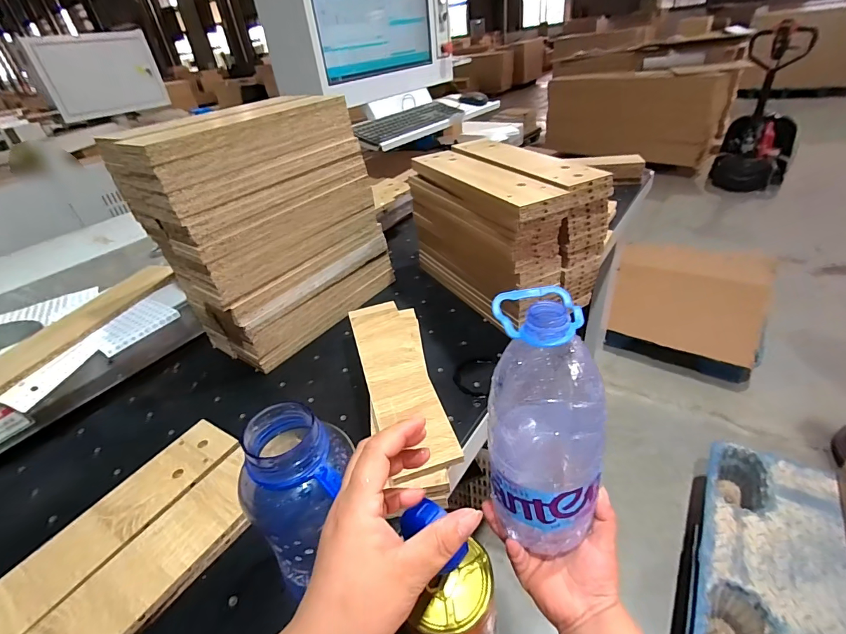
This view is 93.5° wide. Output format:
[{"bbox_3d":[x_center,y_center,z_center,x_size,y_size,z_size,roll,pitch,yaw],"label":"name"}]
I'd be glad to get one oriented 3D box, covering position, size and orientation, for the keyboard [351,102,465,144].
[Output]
[{"bbox_3d":[-0.045,-0.616,1.239,0.158,0.044,0.426,23,46,37],"label":"keyboard"}]

